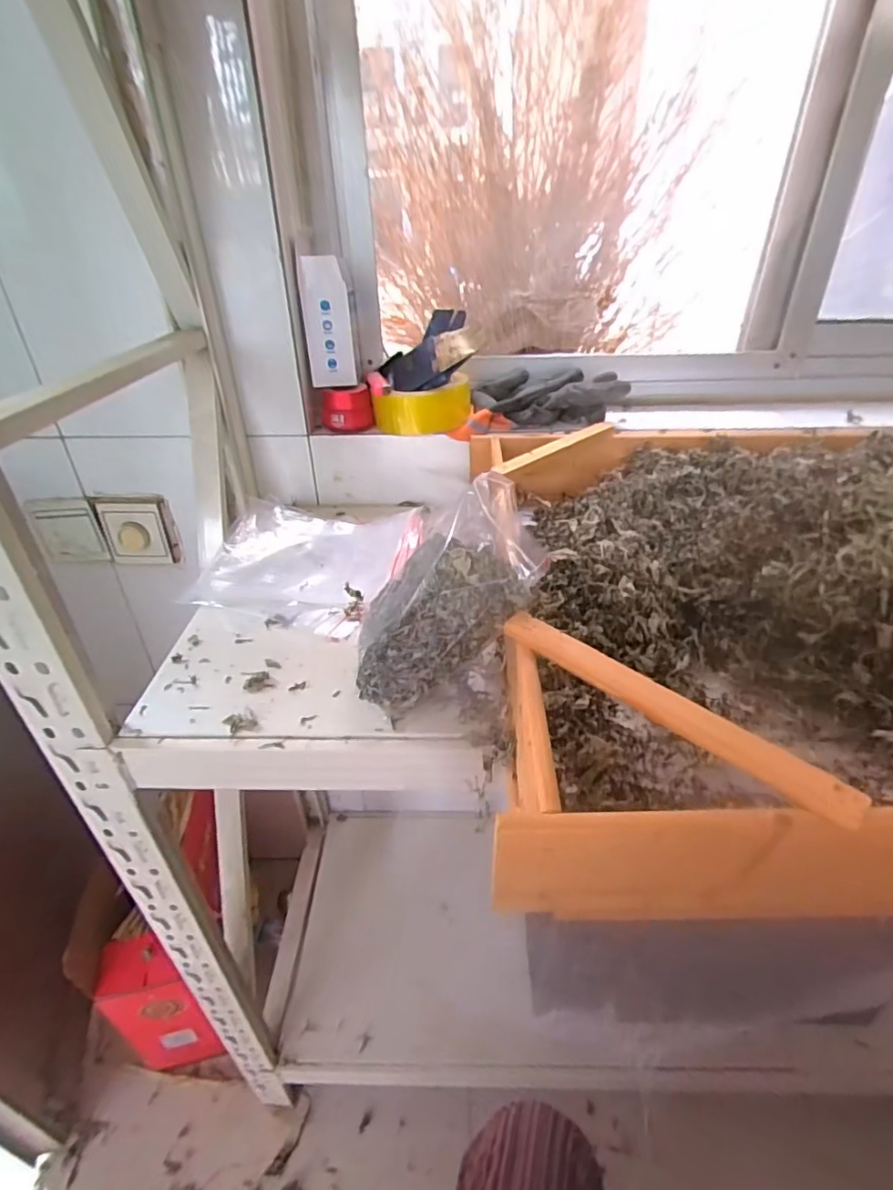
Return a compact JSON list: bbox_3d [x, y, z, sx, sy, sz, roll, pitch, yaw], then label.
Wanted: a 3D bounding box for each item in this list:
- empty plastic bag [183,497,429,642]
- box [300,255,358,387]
[{"bbox_3d":[-0.128,-0.043,0.598,0.223,0.043,0.202,14,37,21],"label":"empty plastic bag"},{"bbox_3d":[-0.136,-0.312,0.654,0.052,0.132,0.035,-6,34,-6],"label":"box"}]

